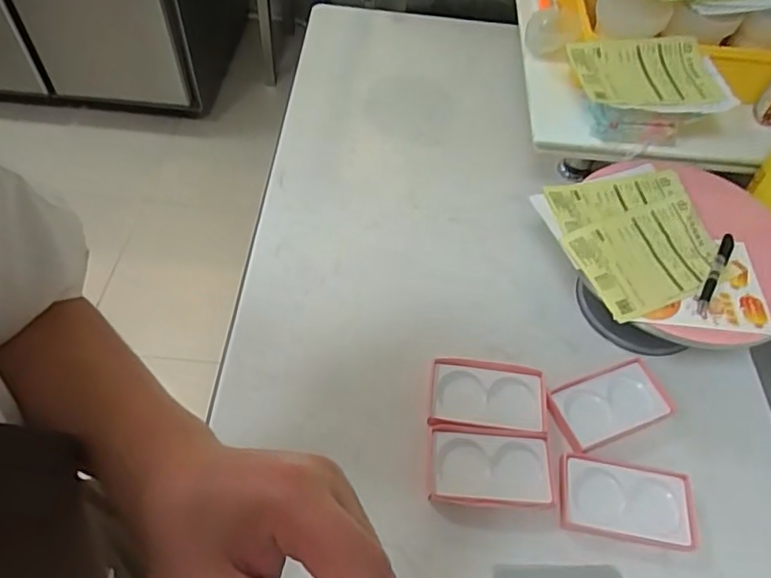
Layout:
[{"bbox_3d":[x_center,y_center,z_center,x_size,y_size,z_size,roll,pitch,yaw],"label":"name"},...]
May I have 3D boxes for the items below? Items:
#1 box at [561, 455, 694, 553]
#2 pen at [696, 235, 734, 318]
[{"bbox_3d":[0.275,0.243,0.653,0.150,0.021,0.082,8,55,4],"label":"box"},{"bbox_3d":[0.396,-0.019,0.686,0.014,0.007,0.139,29,58,16],"label":"pen"}]

